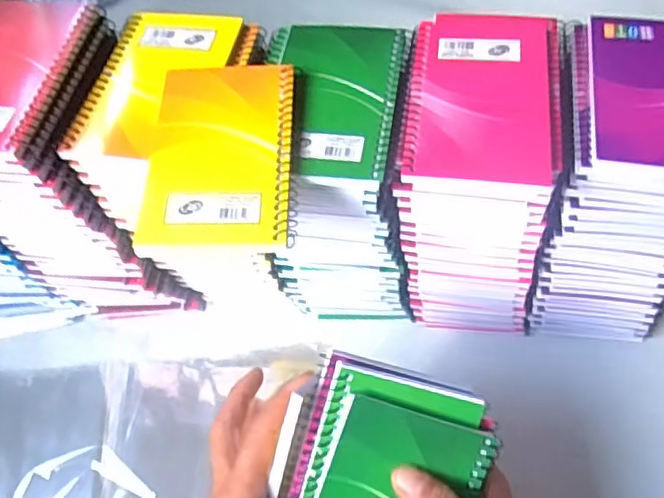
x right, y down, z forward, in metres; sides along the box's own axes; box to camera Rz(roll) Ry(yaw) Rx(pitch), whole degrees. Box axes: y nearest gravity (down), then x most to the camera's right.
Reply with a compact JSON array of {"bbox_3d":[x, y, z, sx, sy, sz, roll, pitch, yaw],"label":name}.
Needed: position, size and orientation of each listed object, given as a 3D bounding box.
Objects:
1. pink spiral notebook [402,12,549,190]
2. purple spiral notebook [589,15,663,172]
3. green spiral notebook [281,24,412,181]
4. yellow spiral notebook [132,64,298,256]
[{"bbox_3d":[0.090,-0.098,0.364,0.082,0.008,0.140,6,59,8],"label":"pink spiral notebook"},{"bbox_3d":[0.200,-0.098,0.366,0.081,0.007,0.130,8,59,9],"label":"purple spiral notebook"},{"bbox_3d":[0.003,-0.097,0.376,0.077,0.007,0.128,6,59,8],"label":"green spiral notebook"},{"bbox_3d":[-0.062,-0.056,0.346,0.081,0.013,0.124,-3,58,3],"label":"yellow spiral notebook"}]

